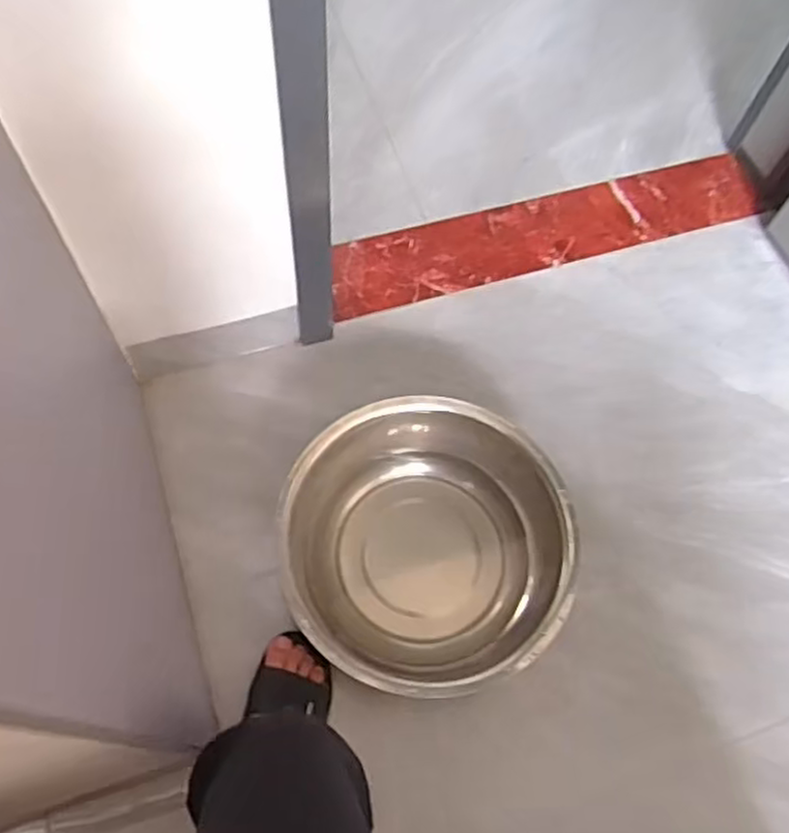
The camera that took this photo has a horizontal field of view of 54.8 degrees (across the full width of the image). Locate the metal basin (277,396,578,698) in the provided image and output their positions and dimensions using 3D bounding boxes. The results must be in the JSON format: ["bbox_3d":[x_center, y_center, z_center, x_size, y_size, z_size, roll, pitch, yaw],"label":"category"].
[{"bbox_3d":[0.035,0.177,1.017,0.371,0.185,0.352,1,66,-3],"label":"metal basin"}]

